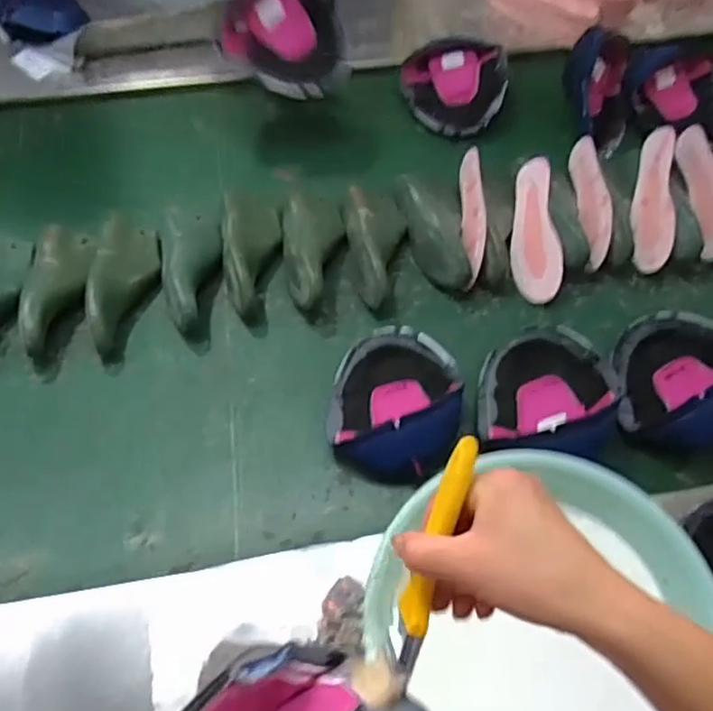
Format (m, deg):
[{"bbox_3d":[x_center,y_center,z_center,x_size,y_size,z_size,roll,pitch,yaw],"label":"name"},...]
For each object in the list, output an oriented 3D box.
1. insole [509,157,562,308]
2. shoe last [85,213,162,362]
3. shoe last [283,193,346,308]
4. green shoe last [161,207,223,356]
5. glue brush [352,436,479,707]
[{"bbox_3d":[0.247,-0.176,0.923,0.071,0.011,0.209,-16,70,41],"label":"insole"},{"bbox_3d":[-0.309,-0.097,0.880,0.087,0.060,0.200,-5,61,-4],"label":"shoe last"},{"bbox_3d":[-0.057,-0.144,0.901,0.081,0.074,0.178,-3,61,-4],"label":"shoe last"},{"bbox_3d":[-0.223,-0.110,0.890,0.084,0.059,0.203,-5,61,-5],"label":"green shoe last"},{"bbox_3d":[0.035,0.119,0.368,0.028,0.019,0.155,19,93,10],"label":"glue brush"}]

